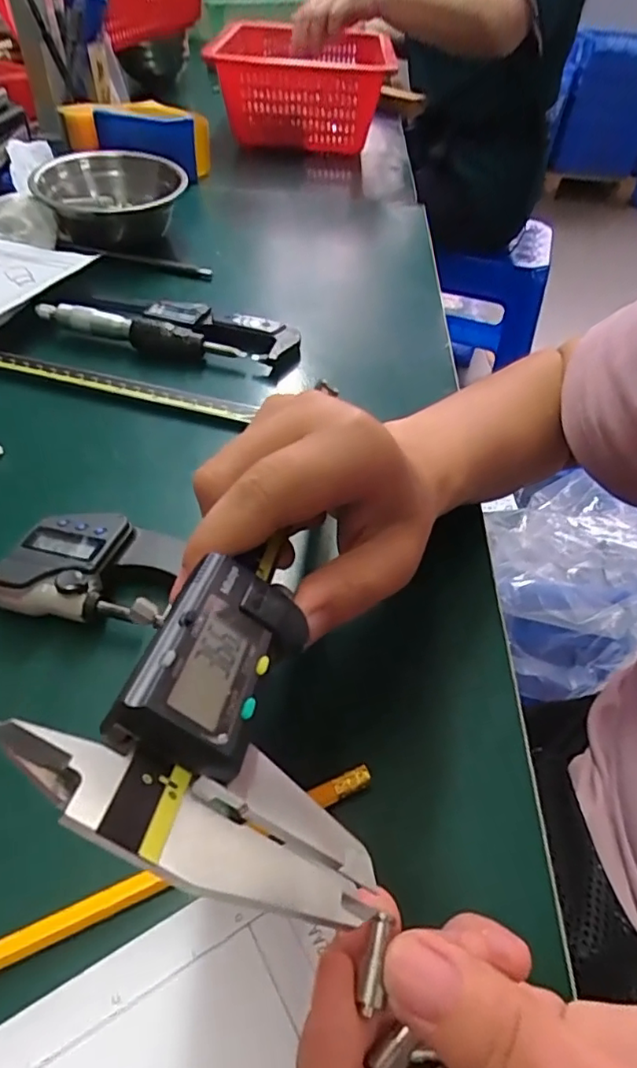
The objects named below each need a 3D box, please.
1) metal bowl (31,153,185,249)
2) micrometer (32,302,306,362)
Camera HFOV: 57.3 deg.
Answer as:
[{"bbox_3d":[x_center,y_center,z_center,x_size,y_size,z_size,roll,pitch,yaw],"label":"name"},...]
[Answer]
[{"bbox_3d":[-0.182,-0.290,0.516,0.104,0.055,0.110,3,47,-3],"label":"metal bowl"},{"bbox_3d":[-0.106,-0.153,0.427,0.177,0.022,0.058,11,47,4],"label":"micrometer"}]

